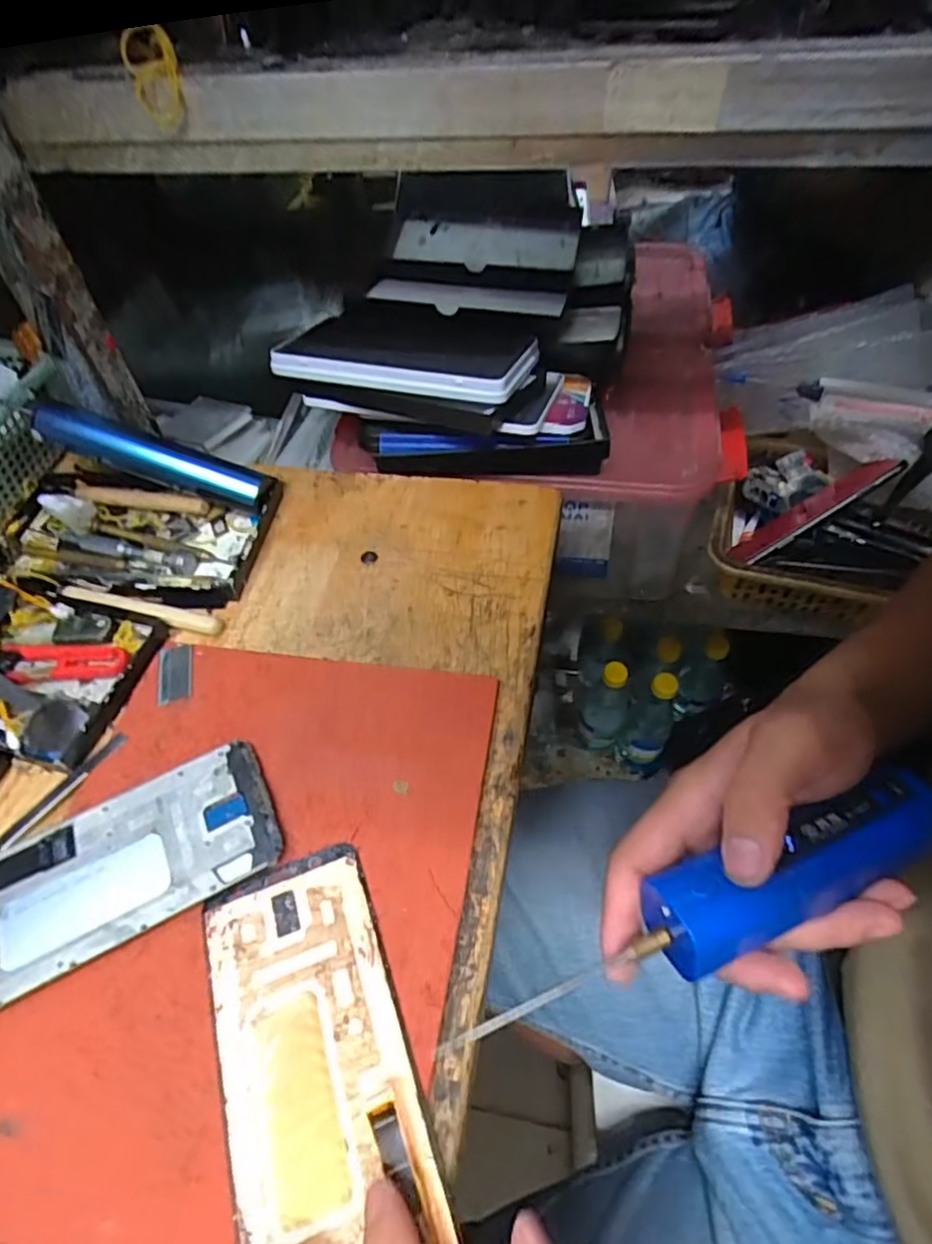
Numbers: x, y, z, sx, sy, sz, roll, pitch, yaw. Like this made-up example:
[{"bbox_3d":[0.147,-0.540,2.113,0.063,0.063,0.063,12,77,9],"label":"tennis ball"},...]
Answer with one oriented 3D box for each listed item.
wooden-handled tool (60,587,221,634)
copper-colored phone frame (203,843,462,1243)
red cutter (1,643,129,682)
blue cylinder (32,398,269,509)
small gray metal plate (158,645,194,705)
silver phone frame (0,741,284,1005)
[{"bbox_3d":[-0.199,-0.009,0.397,0.102,0.007,0.014,10,52,7],"label":"wooden-handled tool"},{"bbox_3d":[-0.060,0.162,0.248,0.071,0.013,0.146,-19,52,-9],"label":"copper-colored phone frame"},{"bbox_3d":[-0.235,0.024,0.379,0.076,0.009,0.023,2,52,1],"label":"red cutter"},{"bbox_3d":[-0.212,-0.112,0.439,0.150,0.021,0.026,18,52,-5],"label":"blue cylinder"},{"bbox_3d":[-0.167,0.028,0.374,0.020,0.004,0.039,-16,57,-4],"label":"small gray metal plate"},{"bbox_3d":[-0.162,0.113,0.295,0.150,0.011,0.067,-23,55,-18],"label":"silver phone frame"}]

